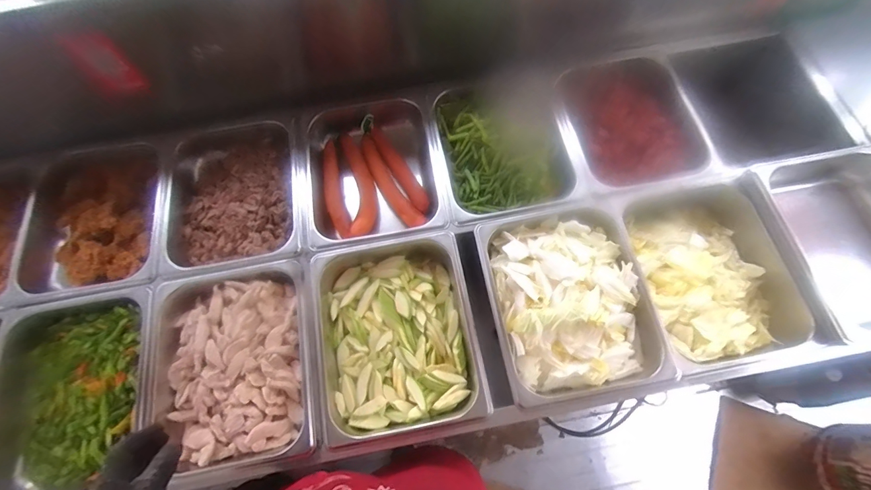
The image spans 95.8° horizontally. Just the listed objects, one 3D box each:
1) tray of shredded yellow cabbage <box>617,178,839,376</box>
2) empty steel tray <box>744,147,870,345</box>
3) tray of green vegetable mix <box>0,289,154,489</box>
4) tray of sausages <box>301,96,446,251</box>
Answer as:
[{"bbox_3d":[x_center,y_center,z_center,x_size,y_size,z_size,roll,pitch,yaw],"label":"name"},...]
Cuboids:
[{"bbox_3d":[0.485,0.054,0.715,0.259,0.092,0.321,-10,69,-3],"label":"tray of shredded yellow cabbage"},{"bbox_3d":[0.736,0.002,0.712,0.264,0.100,0.340,-13,69,-4],"label":"empty steel tray"},{"bbox_3d":[-0.630,0.253,0.662,0.285,0.058,0.312,-9,69,-3],"label":"tray of green vegetable mix"},{"bbox_3d":[-0.134,-0.152,0.817,0.263,0.095,0.335,-9,69,-3],"label":"tray of sausages"}]

